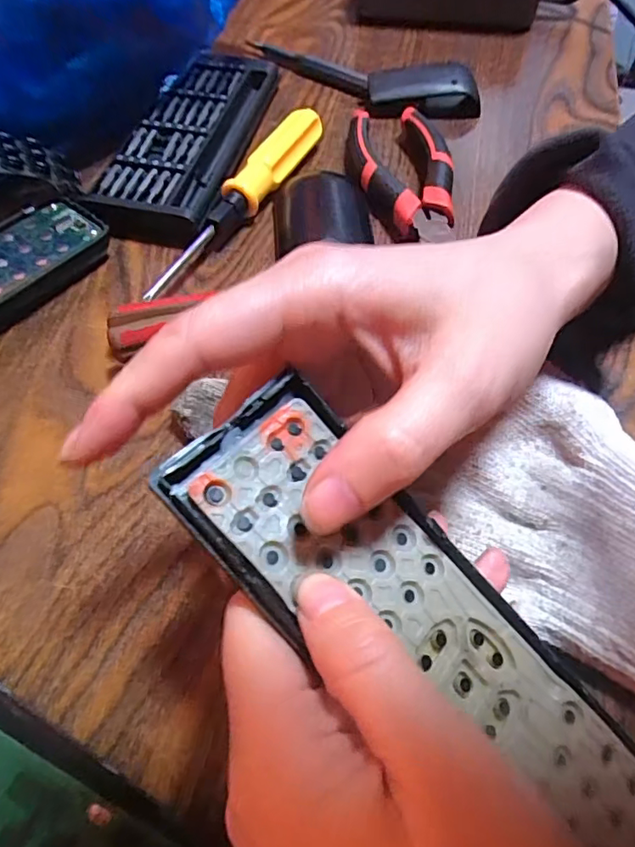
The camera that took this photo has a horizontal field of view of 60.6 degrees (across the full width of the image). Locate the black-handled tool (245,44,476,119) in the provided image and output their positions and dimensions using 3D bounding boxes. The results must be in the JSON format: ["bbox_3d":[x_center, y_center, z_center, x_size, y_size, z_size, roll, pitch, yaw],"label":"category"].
[{"bbox_3d":[0.025,-0.226,0.349,0.158,0.015,0.042,21,61,12],"label":"black-handled tool"}]

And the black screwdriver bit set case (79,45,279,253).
[{"bbox_3d":[-0.071,-0.160,0.300,0.065,0.016,0.148,11,59,7],"label":"black screwdriver bit set case"}]

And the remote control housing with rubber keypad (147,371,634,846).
[{"bbox_3d":[0.042,0.064,0.137,0.184,0.009,0.051,44,67,0],"label":"remote control housing with rubber keypad"}]

